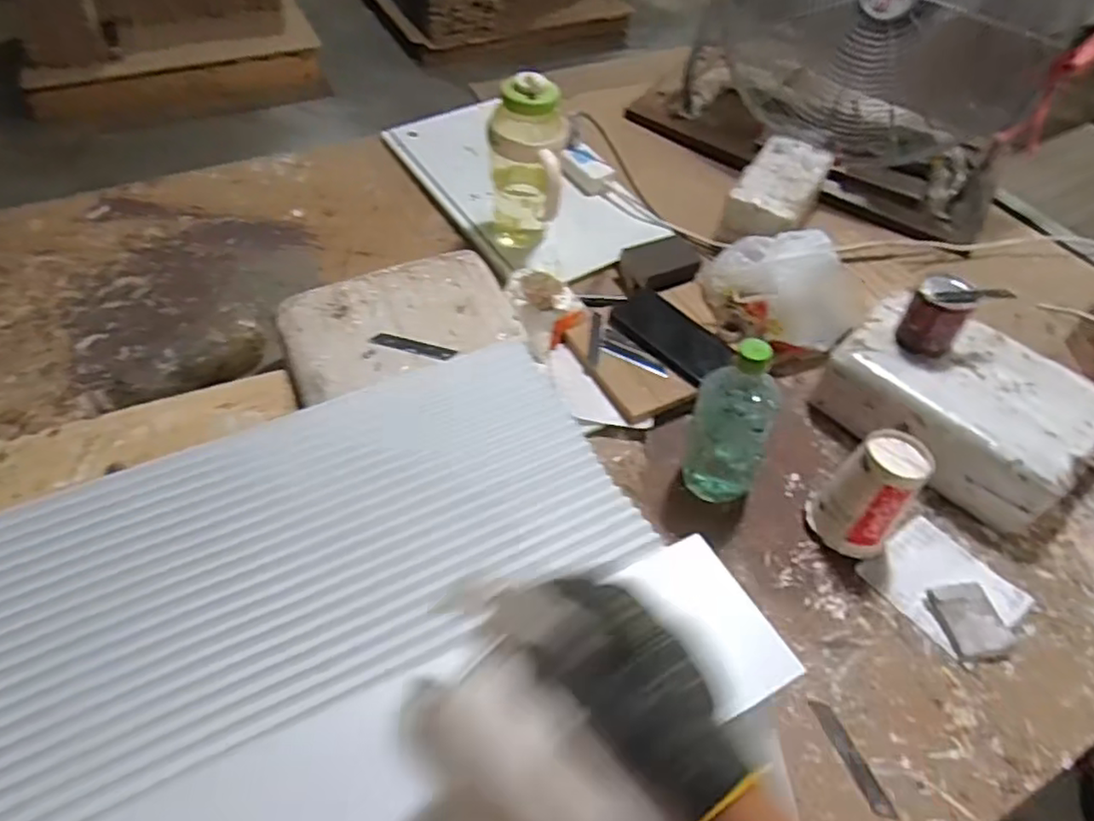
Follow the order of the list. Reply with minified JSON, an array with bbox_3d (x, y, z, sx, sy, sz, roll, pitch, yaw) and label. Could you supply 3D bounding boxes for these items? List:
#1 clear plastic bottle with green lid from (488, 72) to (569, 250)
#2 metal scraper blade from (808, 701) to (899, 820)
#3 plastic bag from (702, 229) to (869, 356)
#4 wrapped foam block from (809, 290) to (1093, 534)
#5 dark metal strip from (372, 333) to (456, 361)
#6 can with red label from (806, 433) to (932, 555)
[{"bbox_3d":[-0.028,-0.315,0.899,0.100,0.233,0.102,2,51,-1],"label":"clear plastic bottle with green lid"},{"bbox_3d":[0.262,0.299,0.571,0.018,0.004,0.099,-6,45,-17],"label":"metal scraper blade"},{"bbox_3d":[0.308,-0.176,0.879,0.166,0.115,0.152,2,51,-1],"label":"plastic bag"},{"bbox_3d":[0.486,-0.017,0.786,0.201,0.106,0.273,-36,61,-28],"label":"wrapped foam block"},{"bbox_3d":[-0.150,-0.073,0.750,0.095,0.004,0.019,13,52,7],"label":"dark metal strip"},{"bbox_3d":[0.333,0.084,0.680,0.086,0.123,0.076,-36,61,-27],"label":"can with red label"}]

